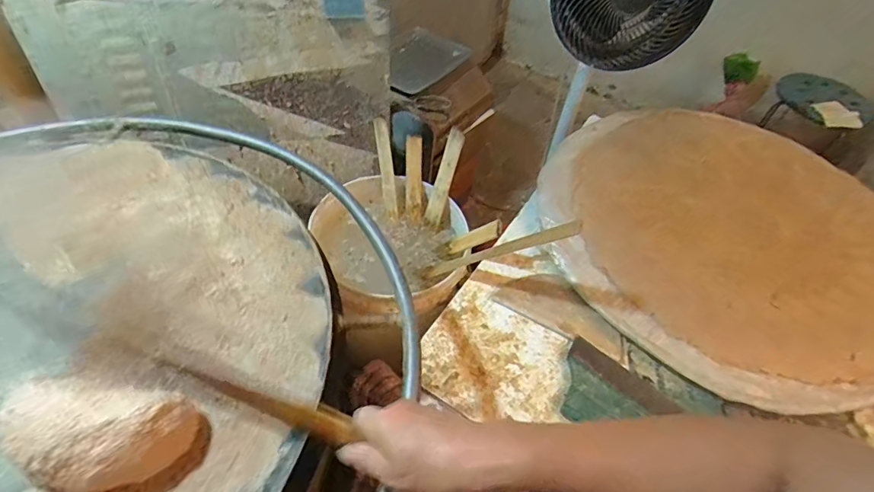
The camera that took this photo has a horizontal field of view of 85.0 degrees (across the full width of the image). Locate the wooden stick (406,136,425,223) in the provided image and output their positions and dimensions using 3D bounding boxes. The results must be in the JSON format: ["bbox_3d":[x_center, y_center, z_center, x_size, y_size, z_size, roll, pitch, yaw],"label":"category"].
[{"bbox_3d":[-0.042,-0.128,0.916,0.030,0.160,0.017,-2,11,-7],"label":"wooden stick"}]

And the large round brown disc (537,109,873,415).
[{"bbox_3d":[0.525,-0.057,0.871,0.599,0.064,0.671,-22,56,-21],"label":"large round brown disc"}]

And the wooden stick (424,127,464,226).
[{"bbox_3d":[0.013,-0.127,0.887,0.034,0.180,0.014,21,21,12],"label":"wooden stick"}]

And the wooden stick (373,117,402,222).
[{"bbox_3d":[-0.093,-0.146,0.907,0.024,0.185,0.026,-13,17,-15],"label":"wooden stick"}]

